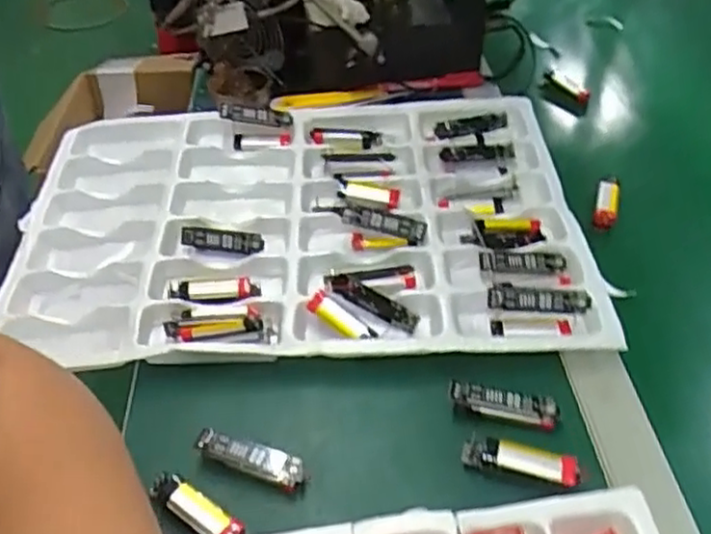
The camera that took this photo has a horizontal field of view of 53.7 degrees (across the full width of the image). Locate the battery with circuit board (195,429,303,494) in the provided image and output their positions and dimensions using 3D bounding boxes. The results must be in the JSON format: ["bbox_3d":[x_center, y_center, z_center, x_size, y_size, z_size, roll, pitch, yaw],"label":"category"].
[{"bbox_3d":[-0.063,0.116,0.422,0.067,0.019,0.018,14,44,16],"label":"battery with circuit board"}]

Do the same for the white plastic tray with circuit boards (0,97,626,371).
[{"bbox_3d":[-0.051,-0.045,0.585,0.442,0.031,0.304,-1,42,-1],"label":"white plastic tray with circuit boards"}]

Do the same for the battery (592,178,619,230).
[{"bbox_3d":[0.217,-0.054,0.607,0.020,0.014,0.059,13,44,15],"label":"battery"}]

